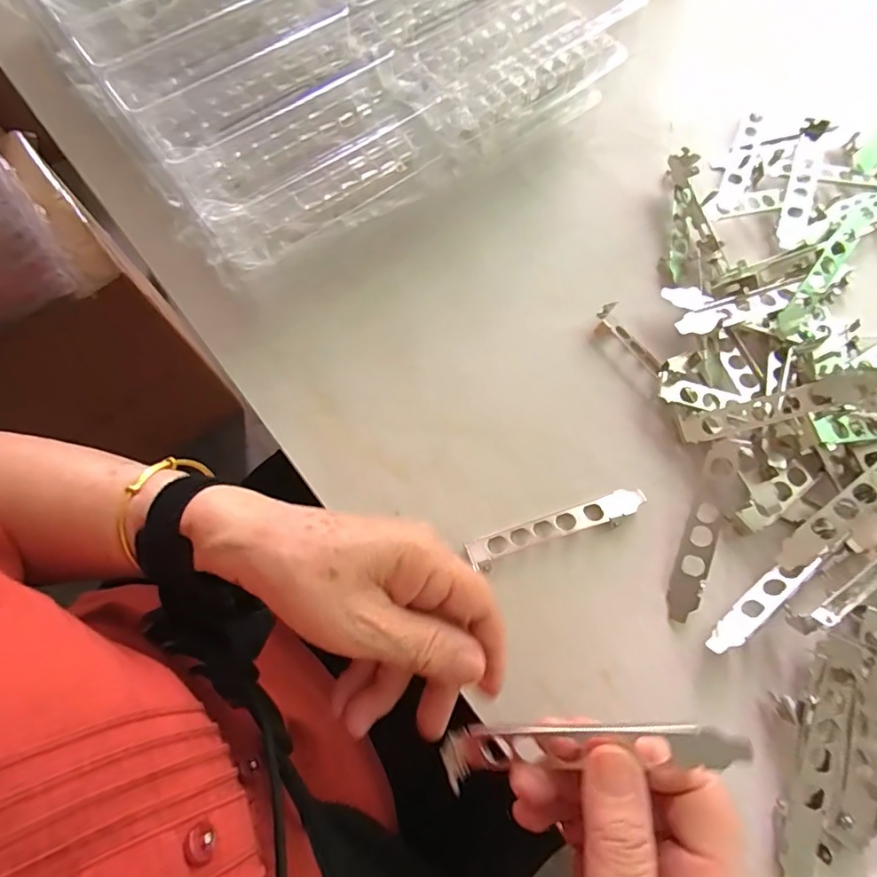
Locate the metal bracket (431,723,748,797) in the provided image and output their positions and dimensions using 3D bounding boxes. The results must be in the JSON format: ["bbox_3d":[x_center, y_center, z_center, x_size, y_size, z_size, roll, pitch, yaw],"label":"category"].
[{"bbox_3d":[0.060,0.130,0.215,0.122,0.010,0.022,-14,70,20],"label":"metal bracket"}]

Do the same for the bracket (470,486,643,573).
[{"bbox_3d":[0.076,0.057,0.329,0.118,0.009,0.020,-18,71,-4],"label":"bracket"}]

